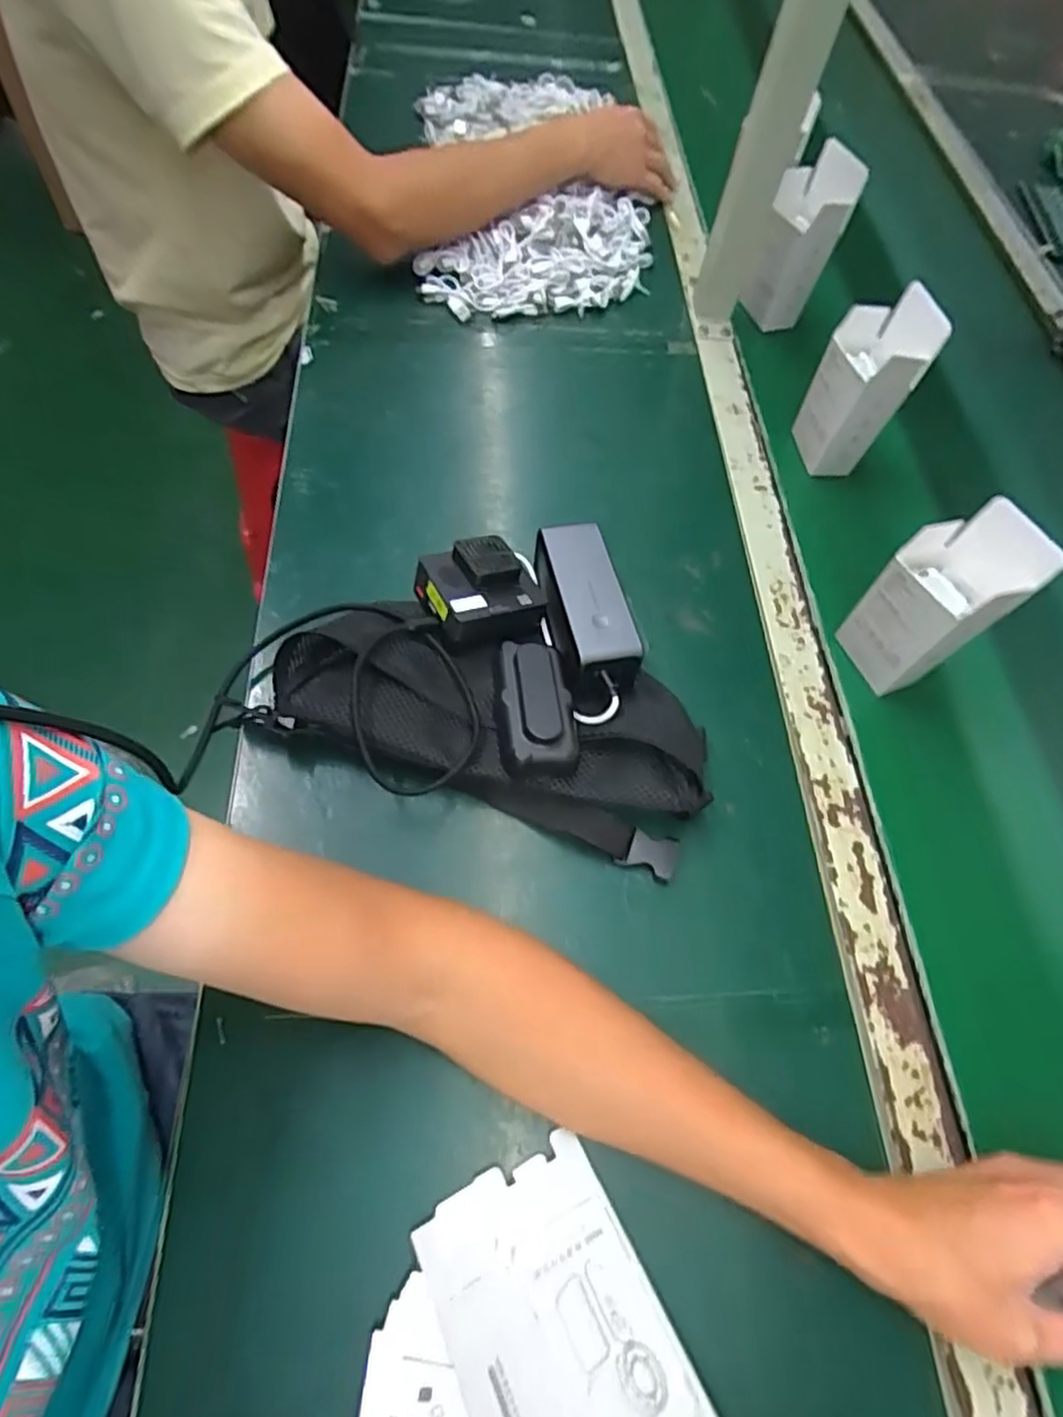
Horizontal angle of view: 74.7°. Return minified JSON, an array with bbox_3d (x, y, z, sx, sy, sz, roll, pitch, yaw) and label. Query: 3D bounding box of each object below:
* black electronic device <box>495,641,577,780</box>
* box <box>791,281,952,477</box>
[{"bbox_3d":[0.002,-0.003,0.475,0.051,0.024,0.101,-4,64,-5],"label":"black electronic device"},{"bbox_3d":[0.293,-0.290,0.619,0.052,0.154,0.070,-6,62,-7],"label":"box"}]

